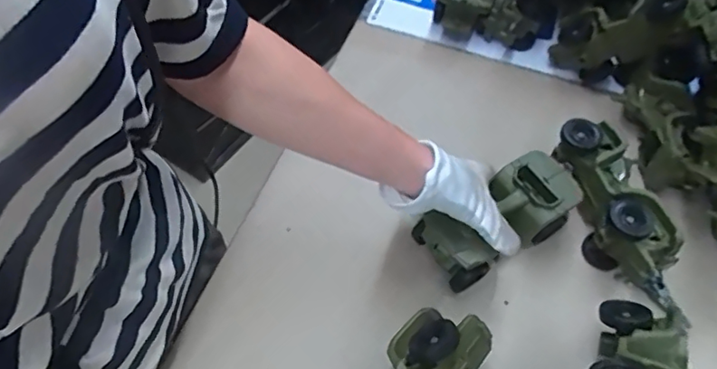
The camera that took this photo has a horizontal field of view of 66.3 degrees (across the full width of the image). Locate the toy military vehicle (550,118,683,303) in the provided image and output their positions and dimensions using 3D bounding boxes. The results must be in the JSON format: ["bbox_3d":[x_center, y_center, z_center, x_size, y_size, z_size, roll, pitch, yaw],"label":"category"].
[{"bbox_3d":[0.285,0.025,0.608,0.082,0.073,0.197,-7,56,-9],"label":"toy military vehicle"}]

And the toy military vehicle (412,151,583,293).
[{"bbox_3d":[0.152,0.035,0.583,0.174,0.074,0.080,-32,63,-16],"label":"toy military vehicle"}]

